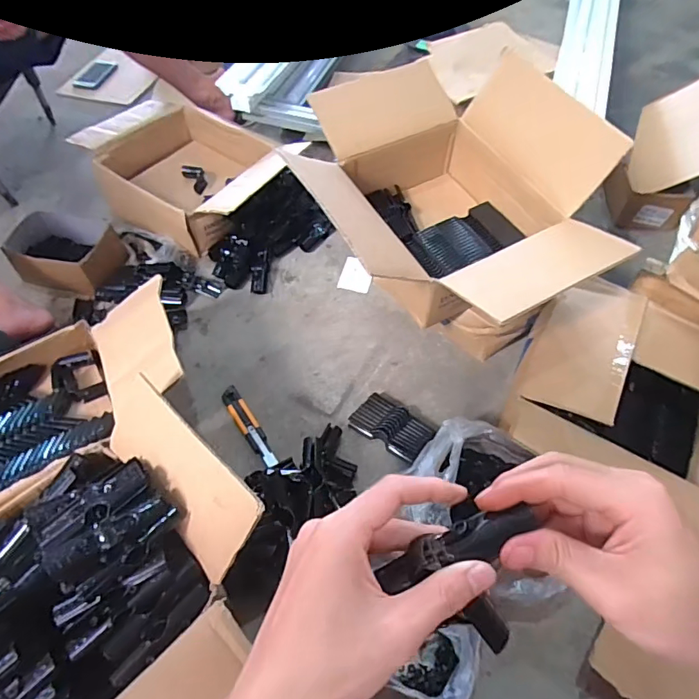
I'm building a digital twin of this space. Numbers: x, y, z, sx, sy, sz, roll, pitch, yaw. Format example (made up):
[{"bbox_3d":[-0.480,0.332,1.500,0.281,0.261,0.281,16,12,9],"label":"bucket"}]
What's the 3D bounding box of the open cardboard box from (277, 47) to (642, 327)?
[{"bbox_3d":[0.155,-0.251,0.831,0.443,0.220,0.527,-24,59,-16],"label":"open cardboard box"}]

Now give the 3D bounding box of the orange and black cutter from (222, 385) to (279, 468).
[{"bbox_3d":[-0.178,0.137,0.873,0.034,0.014,0.175,-30,61,-19],"label":"orange and black cutter"}]

